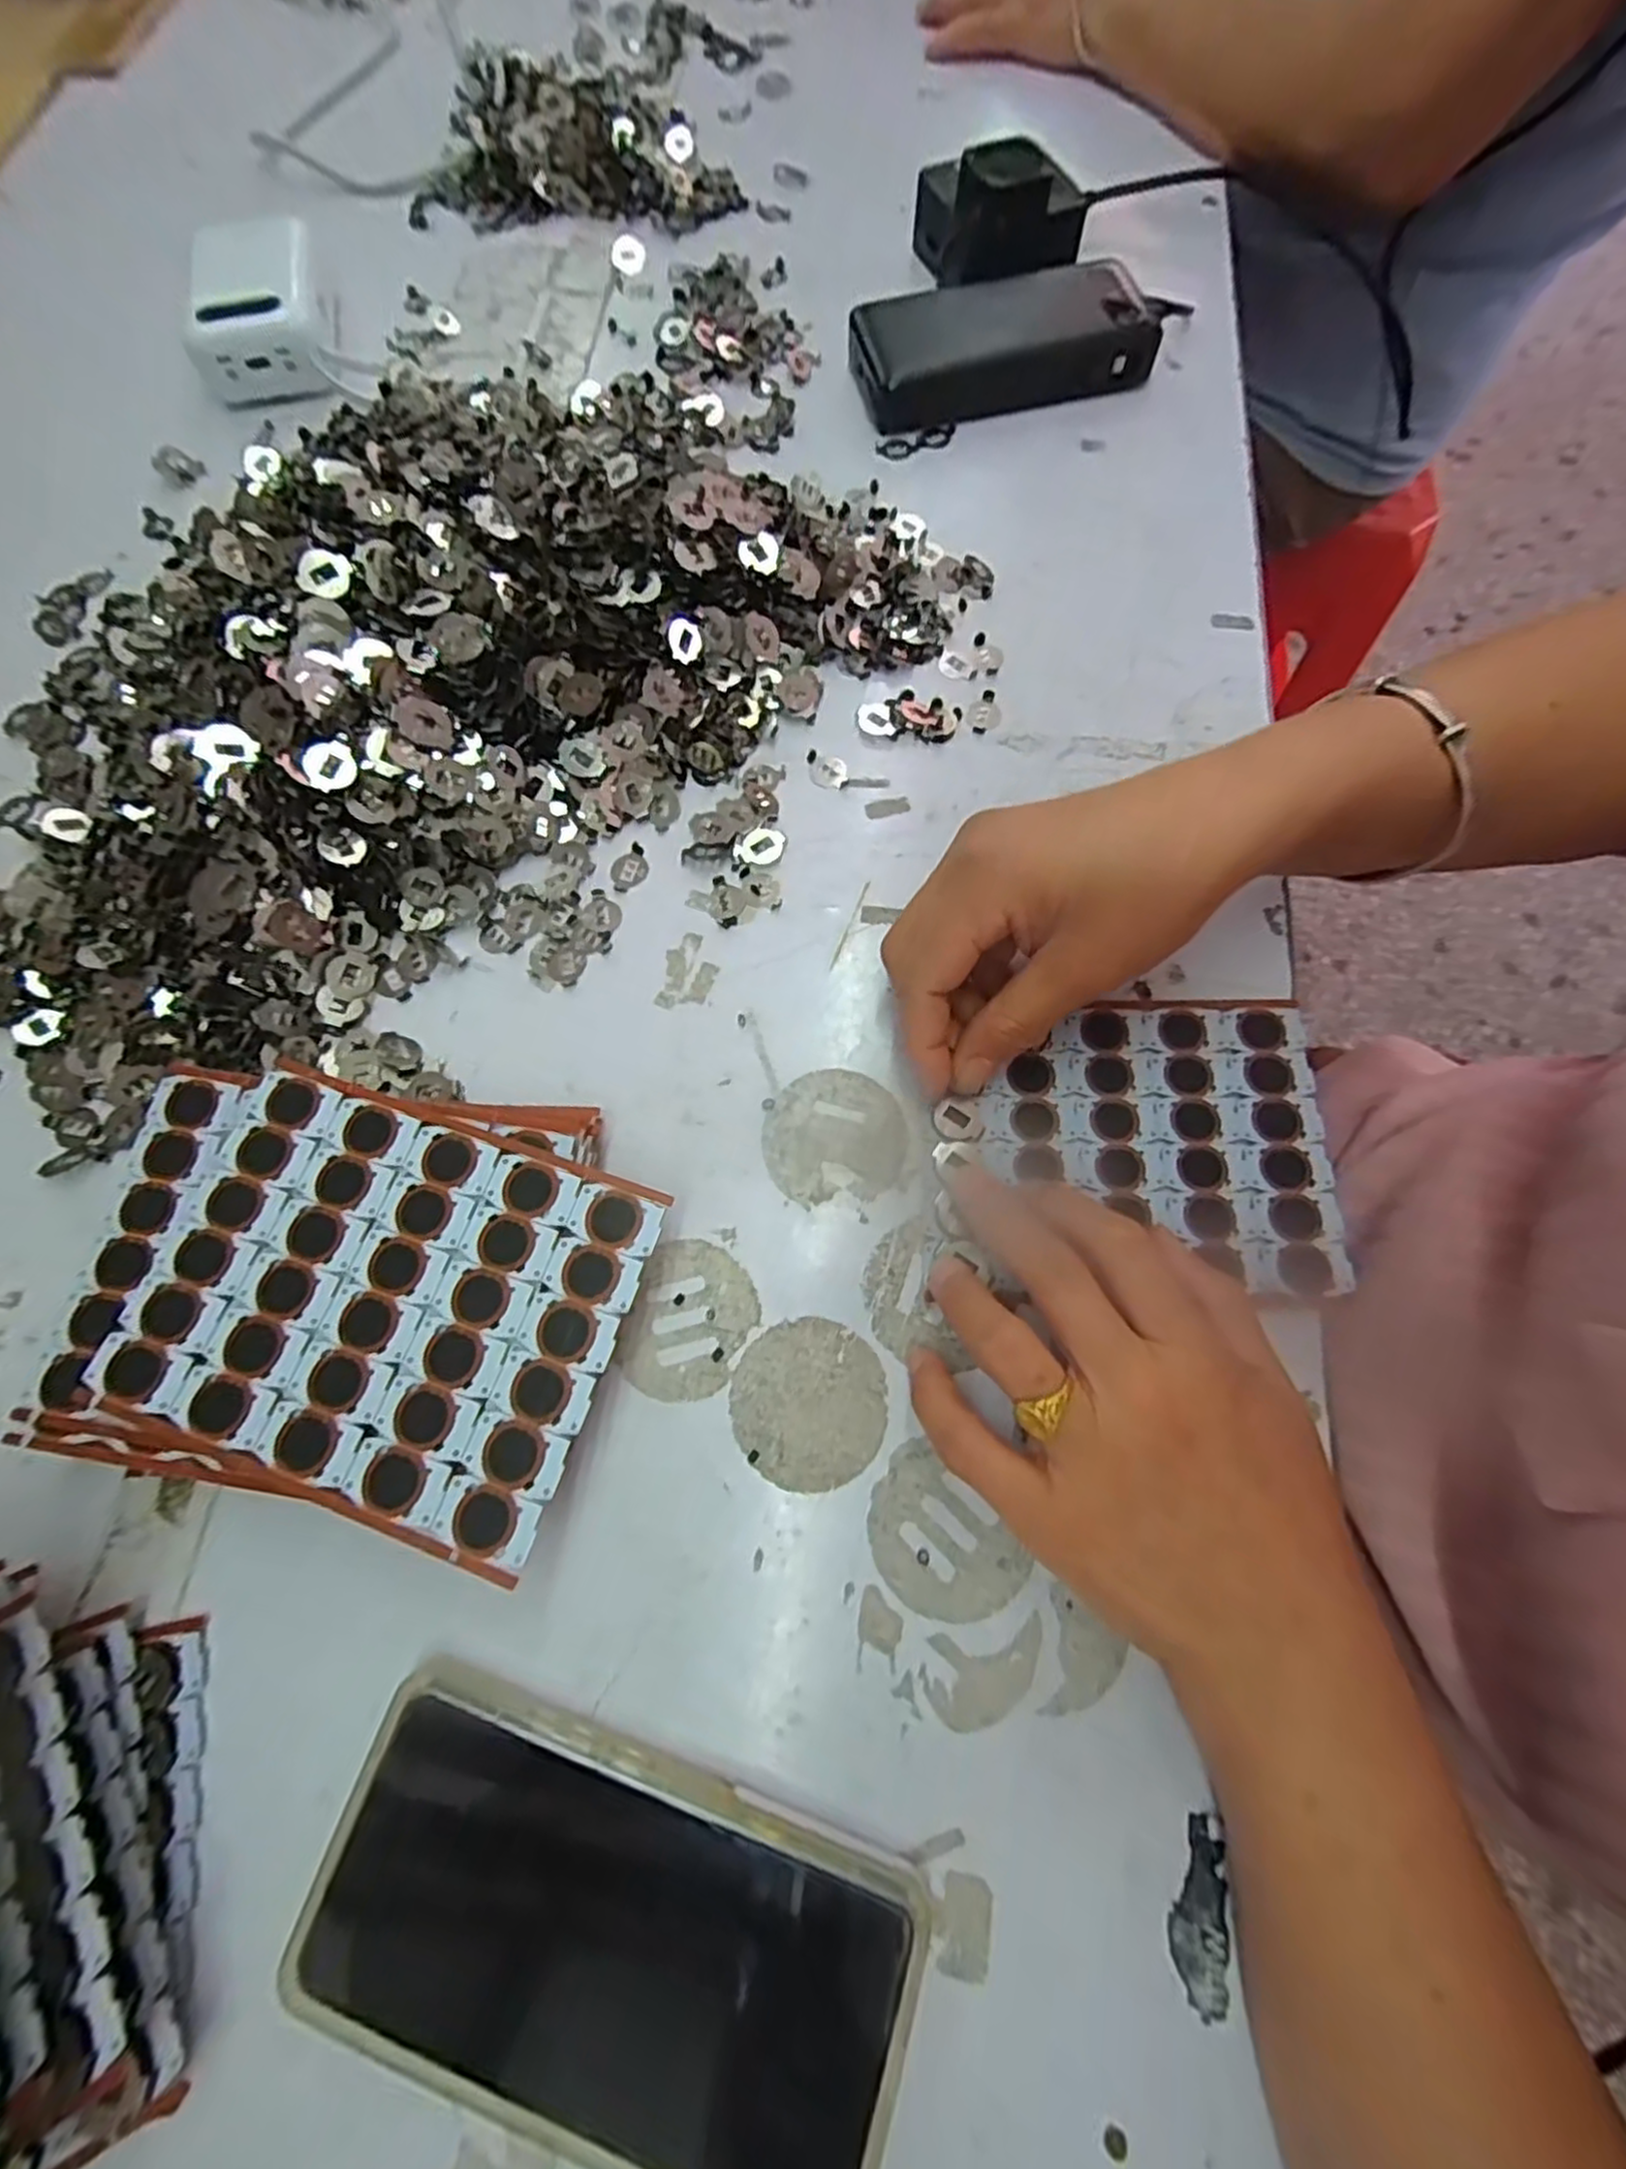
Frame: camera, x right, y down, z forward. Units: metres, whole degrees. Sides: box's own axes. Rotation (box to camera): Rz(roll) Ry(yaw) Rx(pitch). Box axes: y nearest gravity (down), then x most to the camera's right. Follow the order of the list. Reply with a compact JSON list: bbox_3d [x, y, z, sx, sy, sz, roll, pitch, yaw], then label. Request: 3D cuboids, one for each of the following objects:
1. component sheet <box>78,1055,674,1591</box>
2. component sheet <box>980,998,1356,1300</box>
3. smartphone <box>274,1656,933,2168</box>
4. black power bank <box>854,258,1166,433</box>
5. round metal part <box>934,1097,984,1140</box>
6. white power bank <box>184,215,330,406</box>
[{"bbox_3d":[-0.139,0.067,0.237,0.156,0.005,0.124,19,74,7],"label":"component sheet"},{"bbox_3d":[0.128,0.020,0.281,0.122,0.004,0.110,0,72,1],"label":"component sheet"},{"bbox_3d":[-0.057,0.240,0.209,0.164,0.014,0.085,18,73,7],"label":"smartphone"},{"bbox_3d":[0.107,-0.412,0.413,0.165,0.030,0.074,-11,72,-3],"label":"black power bank"},{"bbox_3d":[0.056,0.013,0.283,0.018,0.004,0.016,1,72,1],"label":"round metal part"},{"bbox_3d":[-0.310,-0.432,0.418,0.064,0.034,0.098,-11,72,-3],"label":"white power bank"}]

